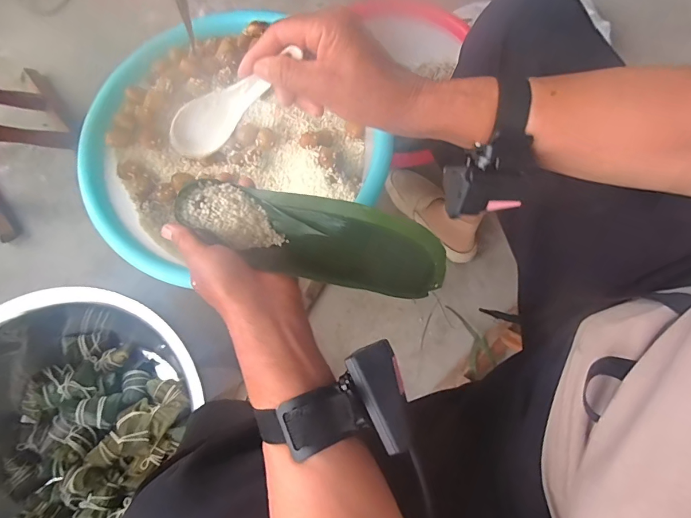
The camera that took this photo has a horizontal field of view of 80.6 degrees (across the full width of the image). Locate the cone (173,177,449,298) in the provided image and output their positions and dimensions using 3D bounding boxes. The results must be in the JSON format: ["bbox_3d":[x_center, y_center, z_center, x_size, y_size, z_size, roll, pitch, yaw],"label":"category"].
[{"bbox_3d":[-0.029,-0.022,0.335,0.221,0.040,0.076,15,76,6],"label":"cone"}]

